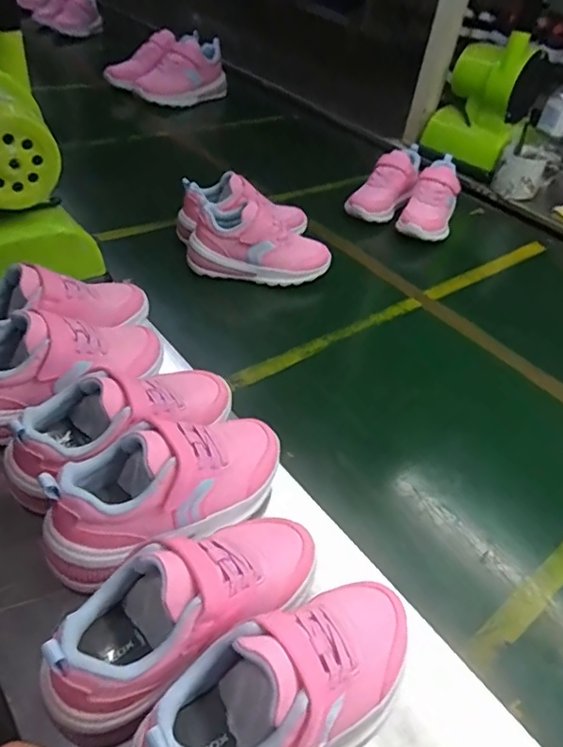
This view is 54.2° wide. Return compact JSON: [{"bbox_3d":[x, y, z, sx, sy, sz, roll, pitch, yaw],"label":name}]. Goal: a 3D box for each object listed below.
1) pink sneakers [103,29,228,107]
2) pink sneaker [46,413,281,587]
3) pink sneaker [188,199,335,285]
[{"bbox_3d":[-0.277,-0.708,1.317,0.122,0.159,0.282,35,49,29],"label":"pink sneakers"},{"bbox_3d":[-0.085,0.081,0.423,0.189,0.079,0.070,-23,49,-30],"label":"pink sneaker"},{"bbox_3d":[-0.029,-0.179,0.763,0.197,0.087,0.062,3,41,-4],"label":"pink sneaker"}]

